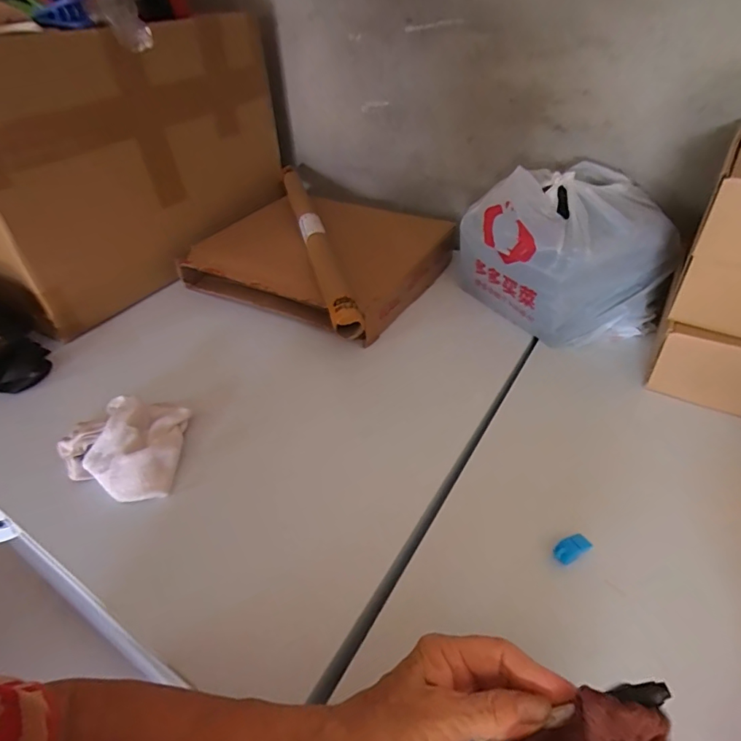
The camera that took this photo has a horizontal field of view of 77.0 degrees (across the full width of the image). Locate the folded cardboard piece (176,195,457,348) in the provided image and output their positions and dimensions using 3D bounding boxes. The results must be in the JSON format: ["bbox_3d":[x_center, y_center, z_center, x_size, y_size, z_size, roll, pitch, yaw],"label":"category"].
[{"bbox_3d":[-0.083,-0.196,0.789,0.374,0.083,0.316,23,46,28],"label":"folded cardboard piece"}]

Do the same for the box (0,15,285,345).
[{"bbox_3d":[-0.485,-0.375,0.806,0.418,0.339,0.541,13,42,19],"label":"box"}]

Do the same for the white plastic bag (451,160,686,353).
[{"bbox_3d":[0.267,-0.165,0.638,0.234,0.178,0.197,-8,40,-6],"label":"white plastic bag"}]

